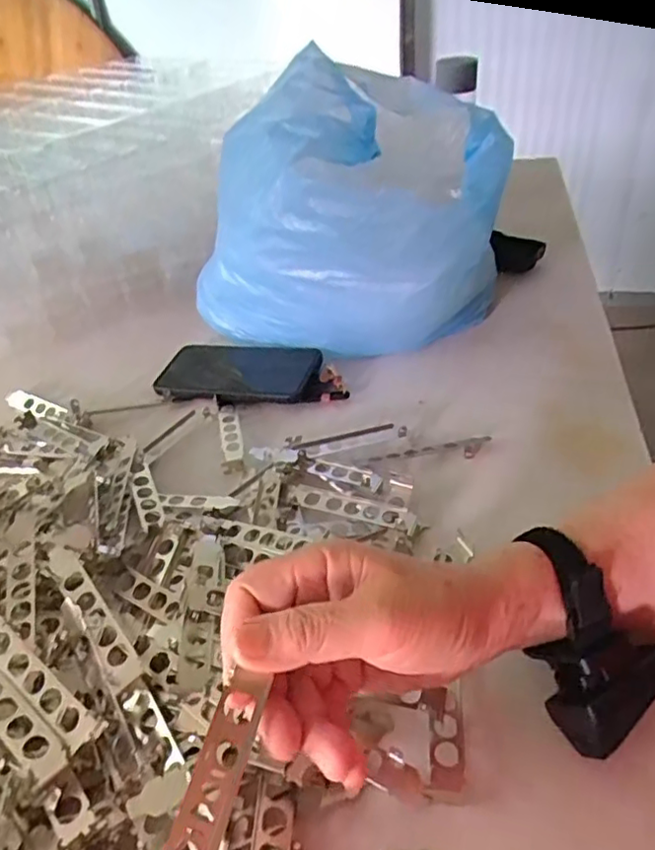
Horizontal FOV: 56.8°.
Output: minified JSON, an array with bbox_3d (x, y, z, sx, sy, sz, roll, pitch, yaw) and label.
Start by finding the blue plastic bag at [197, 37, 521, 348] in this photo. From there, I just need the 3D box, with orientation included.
[{"bbox_3d":[0.031,-0.204,0.613,0.273,0.244,0.267,23,49,31],"label":"blue plastic bag"}]

